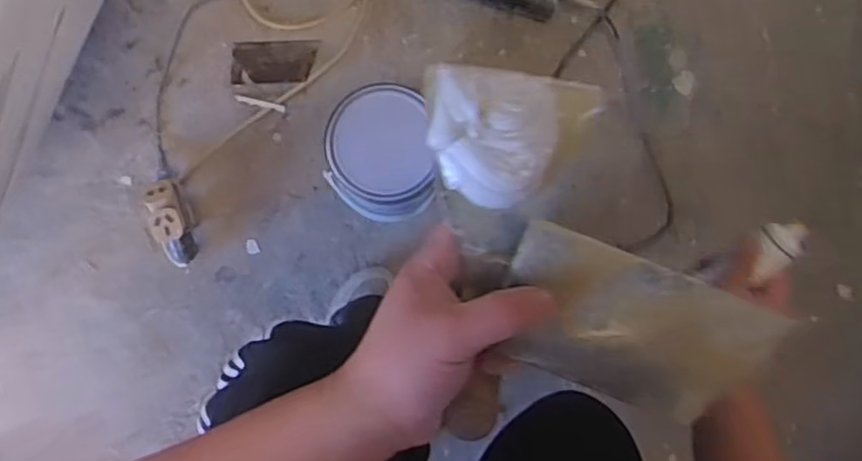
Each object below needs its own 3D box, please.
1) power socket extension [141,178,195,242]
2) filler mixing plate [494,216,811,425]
[{"bbox_3d":[-0.369,-0.024,0.937,0.048,0.087,0.083,-17,85,-5],"label":"power socket extension"},{"bbox_3d":[0.101,0.052,0.336,0.131,0.016,0.073,21,104,-1],"label":"filler mixing plate"}]

